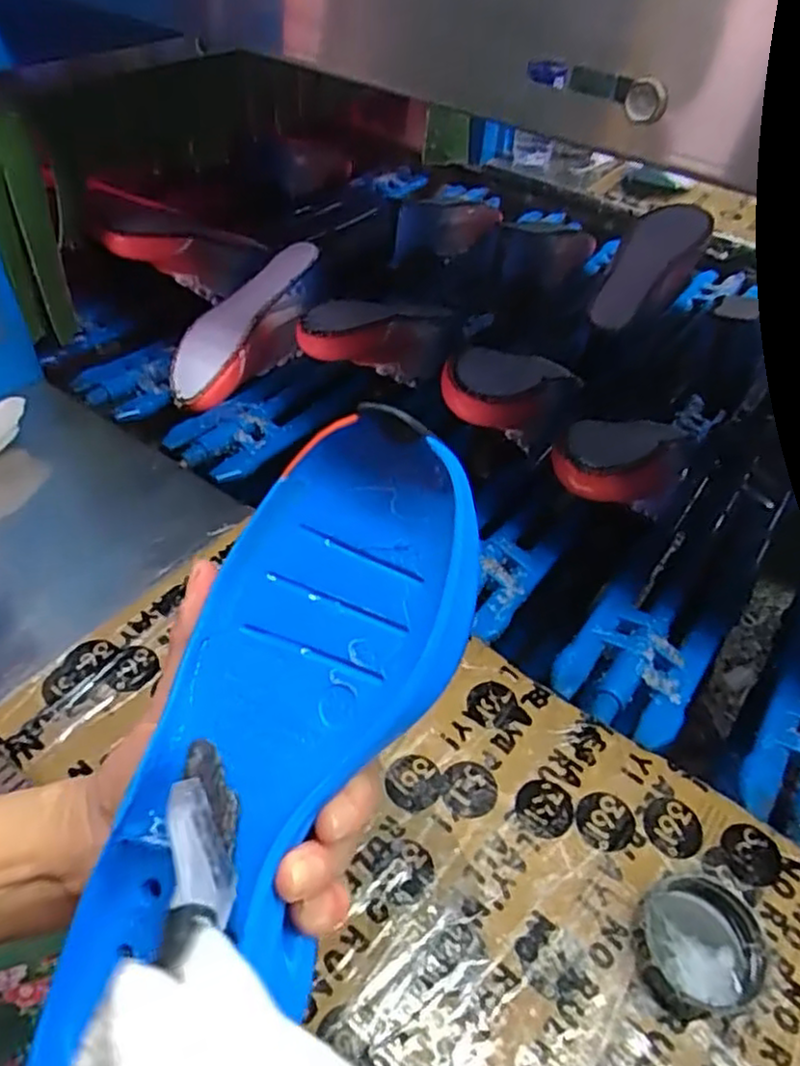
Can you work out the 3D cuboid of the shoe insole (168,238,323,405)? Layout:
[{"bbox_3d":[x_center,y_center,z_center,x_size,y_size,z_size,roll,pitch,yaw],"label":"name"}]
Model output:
[{"bbox_3d":[-0.167,-0.227,0.729,0.072,0.019,0.221,30,73,22],"label":"shoe insole"}]

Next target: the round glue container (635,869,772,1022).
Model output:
[{"bbox_3d":[0.152,0.209,0.356,0.062,0.019,0.059,2,47,-2],"label":"round glue container"}]

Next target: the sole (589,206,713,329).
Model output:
[{"bbox_3d":[0.279,-0.310,0.804,0.070,0.023,0.200,34,76,25],"label":"sole"}]

